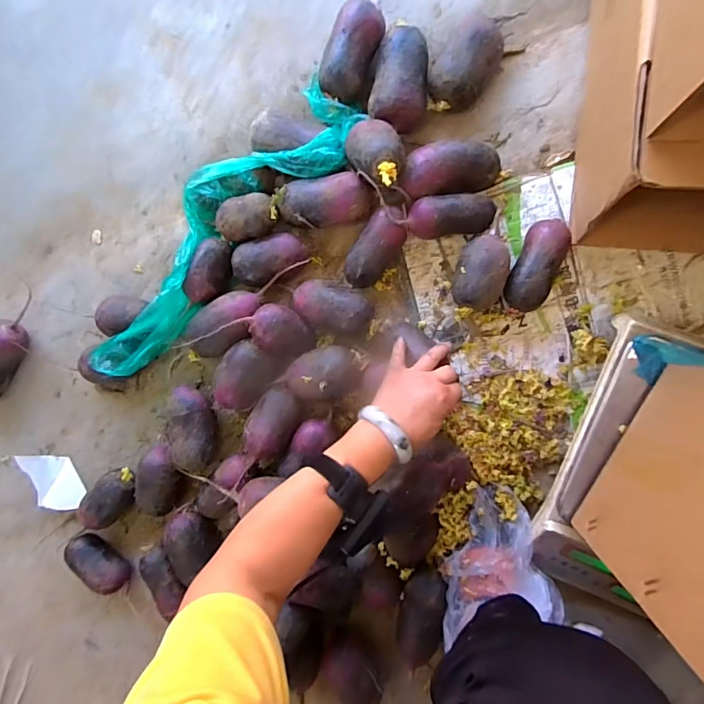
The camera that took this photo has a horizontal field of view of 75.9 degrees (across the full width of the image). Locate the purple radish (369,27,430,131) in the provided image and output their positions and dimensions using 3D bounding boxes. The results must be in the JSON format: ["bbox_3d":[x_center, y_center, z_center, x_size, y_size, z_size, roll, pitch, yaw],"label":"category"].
[{"bbox_3d":[0.063,-0.347,0.583,0.071,0.056,0.126,9,92,9],"label":"purple radish"}]

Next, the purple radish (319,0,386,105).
[{"bbox_3d":[0.001,-0.386,0.591,0.067,0.056,0.114,19,94,8],"label":"purple radish"}]

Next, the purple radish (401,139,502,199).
[{"bbox_3d":[0.125,-0.227,0.573,0.123,0.067,0.061,-7,90,9],"label":"purple radish"}]

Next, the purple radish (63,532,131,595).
[{"bbox_3d":[-0.373,0.310,0.669,0.101,0.047,0.049,41,97,6],"label":"purple radish"}]

